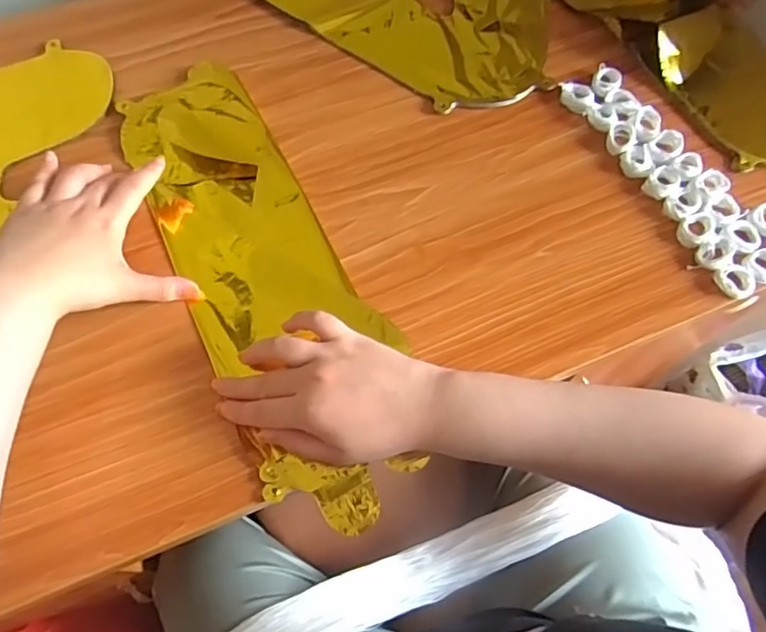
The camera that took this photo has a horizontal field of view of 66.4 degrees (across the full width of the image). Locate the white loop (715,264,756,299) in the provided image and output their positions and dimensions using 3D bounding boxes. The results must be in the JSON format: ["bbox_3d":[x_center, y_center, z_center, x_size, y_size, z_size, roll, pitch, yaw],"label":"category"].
[{"bbox_3d":[0.291,-0.030,0.480,0.028,0.010,0.031,-32,71,-13],"label":"white loop"}]

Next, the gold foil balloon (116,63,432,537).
[{"bbox_3d":[-0.098,-0.043,0.485,0.138,0.018,0.433,-22,69,-10],"label":"gold foil balloon"}]

